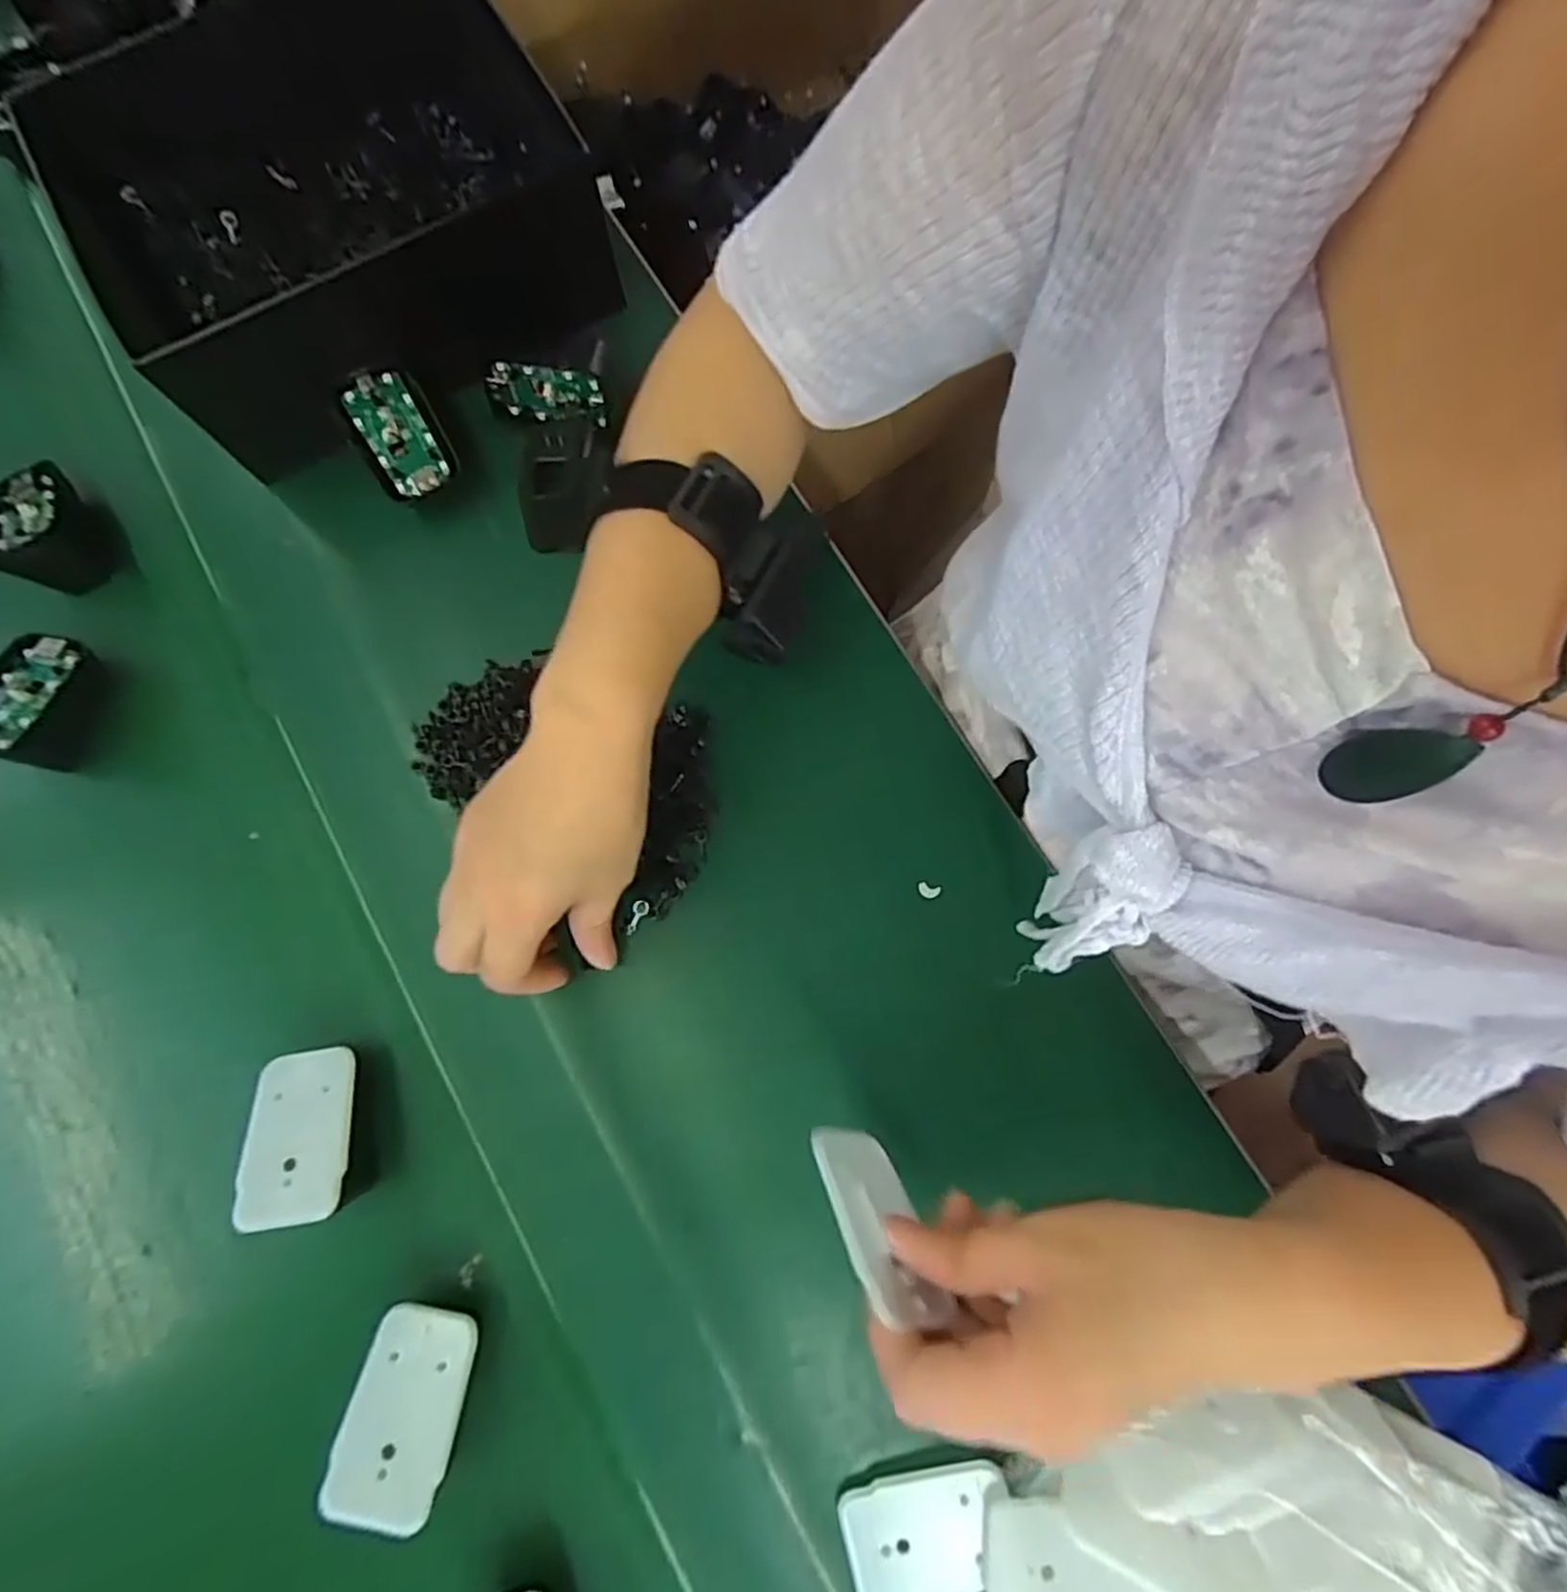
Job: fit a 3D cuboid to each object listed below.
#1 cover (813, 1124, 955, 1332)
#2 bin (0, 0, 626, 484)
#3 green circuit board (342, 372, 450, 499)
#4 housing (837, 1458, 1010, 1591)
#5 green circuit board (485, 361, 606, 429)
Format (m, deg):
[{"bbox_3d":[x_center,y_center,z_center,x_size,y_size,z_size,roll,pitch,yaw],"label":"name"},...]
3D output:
[{"bbox_3d":[0.034,0.153,0.270,0.031,0.071,0.007,6,122,-26],"label":"cover"},{"bbox_3d":[-0.237,-0.317,0.394,0.226,0.080,0.188,-30,80,-5],"label":"bin"},{"bbox_3d":[-0.205,-0.192,0.392,0.031,0.005,0.065,-29,98,-4],"label":"green circuit board"},{"bbox_3d":[0.059,0.304,0.307,0.068,0.013,0.044,-12,79,-1],"label":"housing"},{"bbox_3d":[-0.129,-0.218,0.403,0.064,0.032,0.006,10,63,3],"label":"green circuit board"}]

